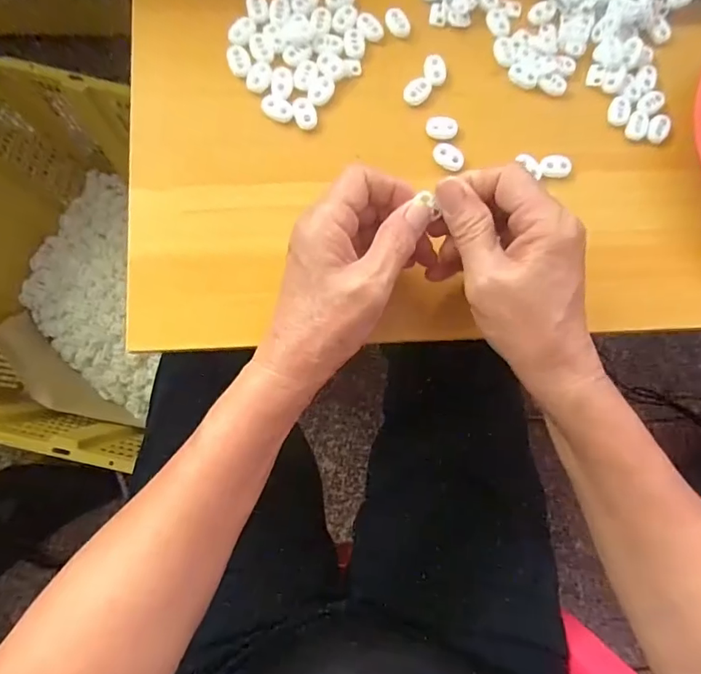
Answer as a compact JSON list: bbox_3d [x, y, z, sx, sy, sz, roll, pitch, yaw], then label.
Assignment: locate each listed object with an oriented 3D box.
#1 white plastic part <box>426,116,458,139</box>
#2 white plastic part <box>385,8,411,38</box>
[{"bbox_3d":[0.066,-0.150,0.345,0.022,0.006,0.016,2,81,-5],"label":"white plastic part"},{"bbox_3d":[0.035,-0.233,0.356,0.016,0.004,0.023,-25,84,-8],"label":"white plastic part"}]

